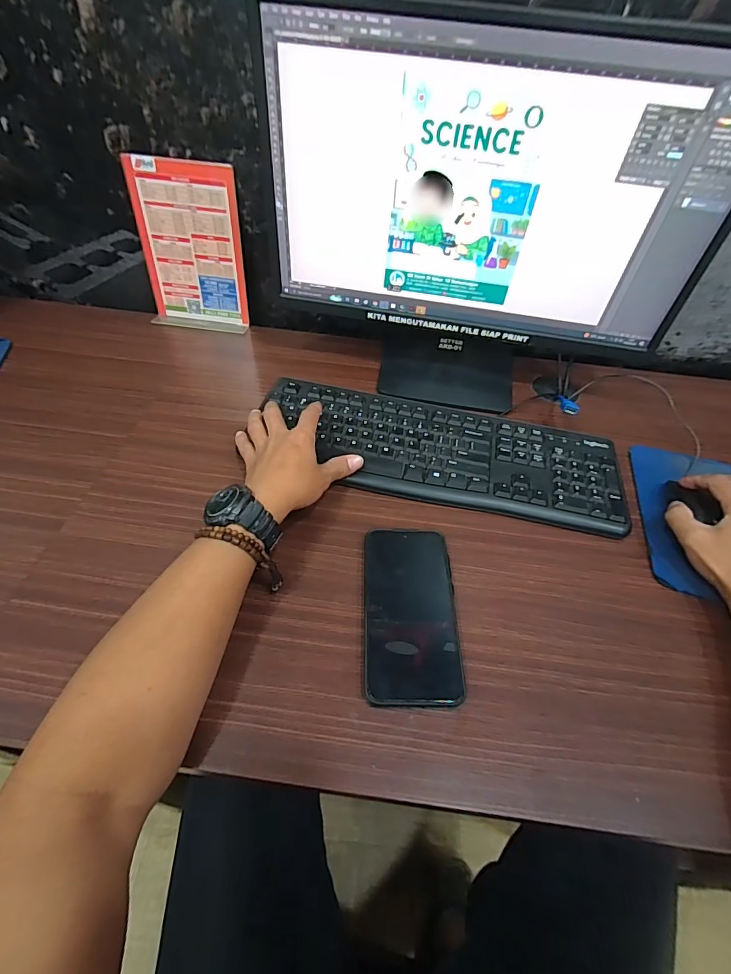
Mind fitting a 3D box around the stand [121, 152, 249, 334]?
[{"bbox_3d":[-0.258,-0.345,0.629,0.150,0.211,0.048,10,50,4],"label":"stand"}]

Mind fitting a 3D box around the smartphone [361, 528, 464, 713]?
[{"bbox_3d":[0.040,0.109,0.382,0.079,0.015,0.159,2,50,-3],"label":"smartphone"}]

